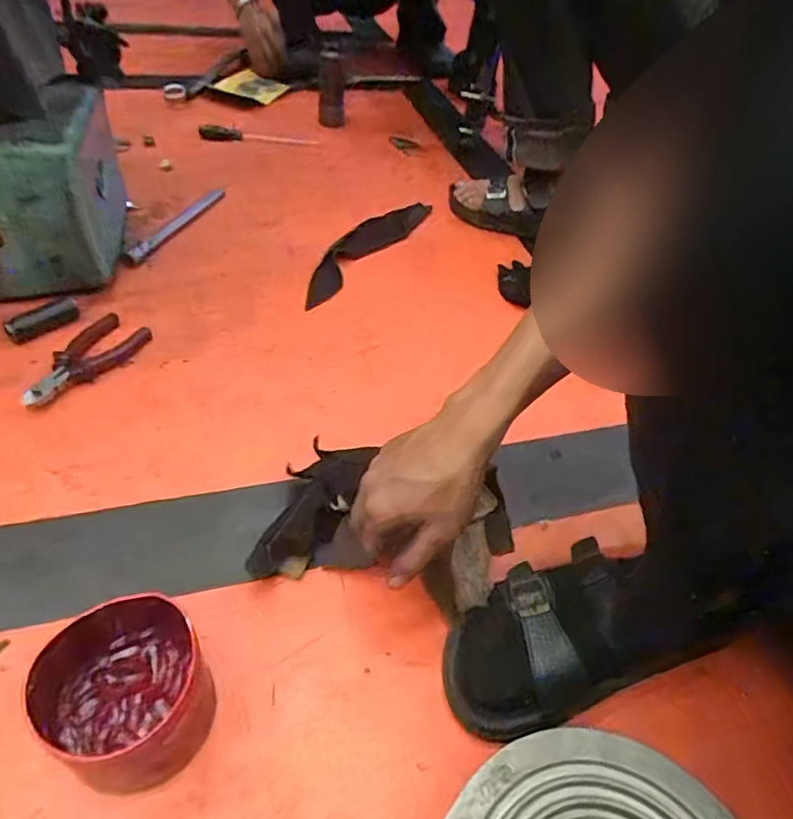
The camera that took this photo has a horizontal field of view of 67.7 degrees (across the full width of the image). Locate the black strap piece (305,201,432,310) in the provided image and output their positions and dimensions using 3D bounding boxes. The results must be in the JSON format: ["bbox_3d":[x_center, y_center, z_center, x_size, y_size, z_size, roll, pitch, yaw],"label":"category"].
[{"bbox_3d":[-0.047,-0.251,0.893,0.060,0.026,0.332,27,48,19],"label":"black strap piece"}]

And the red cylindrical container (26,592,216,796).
[{"bbox_3d":[-0.180,0.190,0.390,0.103,0.075,0.093,-19,50,-24],"label":"red cylindrical container"}]

